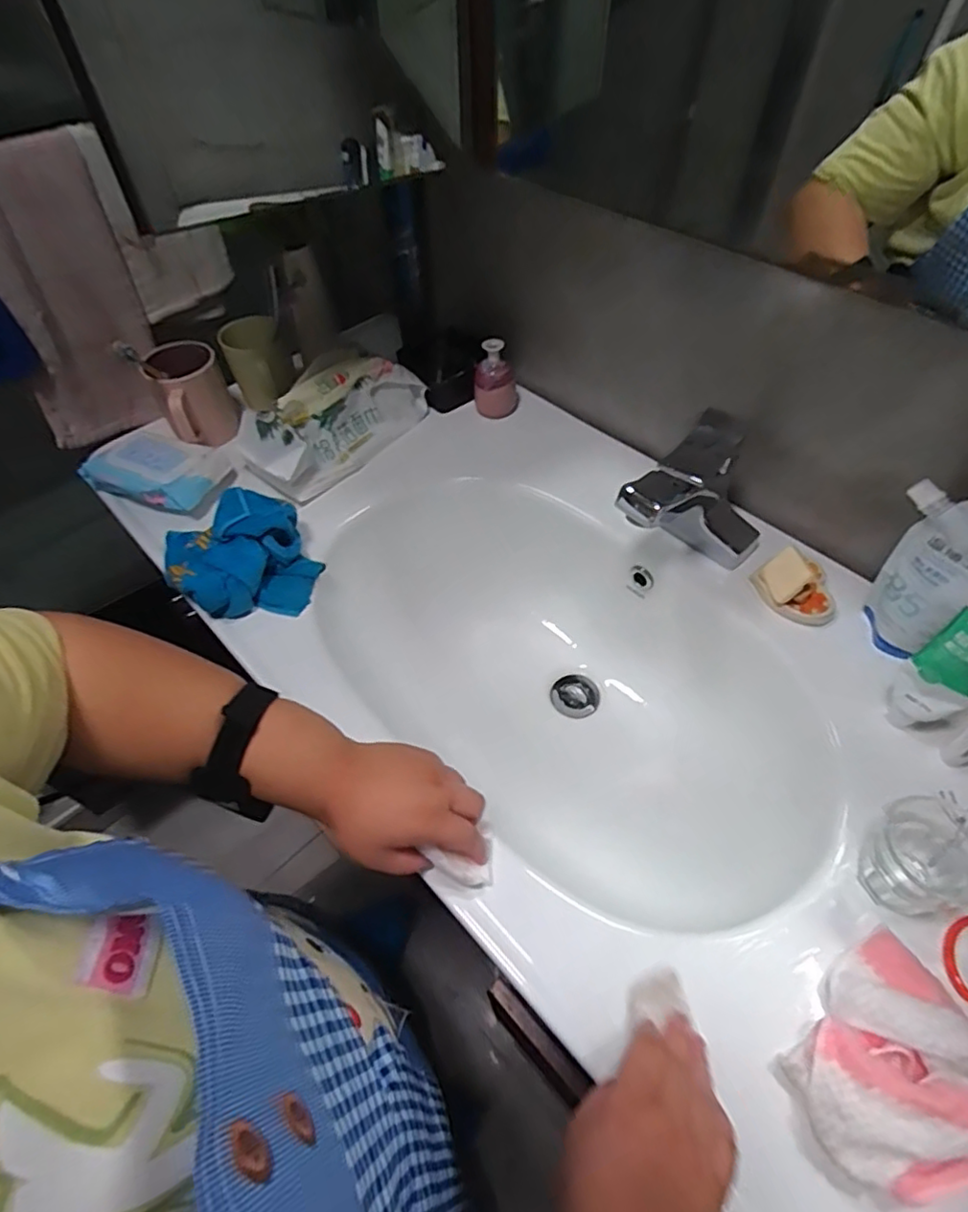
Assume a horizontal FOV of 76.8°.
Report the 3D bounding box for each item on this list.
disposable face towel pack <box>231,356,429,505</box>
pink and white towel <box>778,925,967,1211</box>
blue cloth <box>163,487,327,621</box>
[{"bbox_3d":[-0.185,-0.238,0.740,0.110,0.104,0.235,36,60,24],"label":"disposable face towel pack"},{"bbox_3d":[0.260,0.281,0.374,0.101,0.039,0.141,38,61,25],"label":"pink and white towel"},{"bbox_3d":[-0.248,-0.050,0.621,0.138,0.069,0.127,37,60,25],"label":"blue cloth"}]

